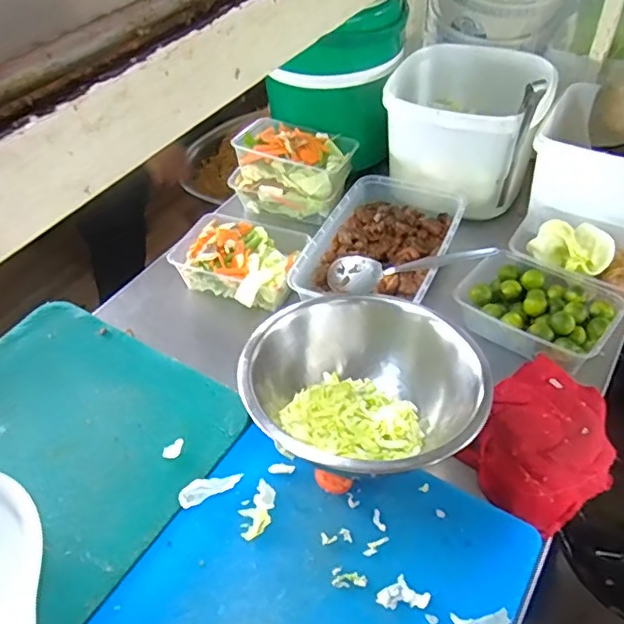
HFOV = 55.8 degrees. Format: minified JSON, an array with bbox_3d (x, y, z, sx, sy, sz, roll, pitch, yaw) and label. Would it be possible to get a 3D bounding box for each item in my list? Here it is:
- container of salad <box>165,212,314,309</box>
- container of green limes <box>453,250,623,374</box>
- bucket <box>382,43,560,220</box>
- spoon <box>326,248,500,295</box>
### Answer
[{"bbox_3d":[-0.098,-0.076,0.813,0.180,0.056,0.132,23,52,24],"label":"container of salad"},{"bbox_3d":[0.265,-0.006,0.708,0.175,0.049,0.123,29,54,28],"label":"container of green limes"},{"bbox_3d":[0.234,-0.284,0.870,0.218,0.172,0.199,26,53,26],"label":"bucket"},{"bbox_3d":[0.118,-0.057,0.728,0.209,0.032,0.047,-8,41,28],"label":"spoon"}]

